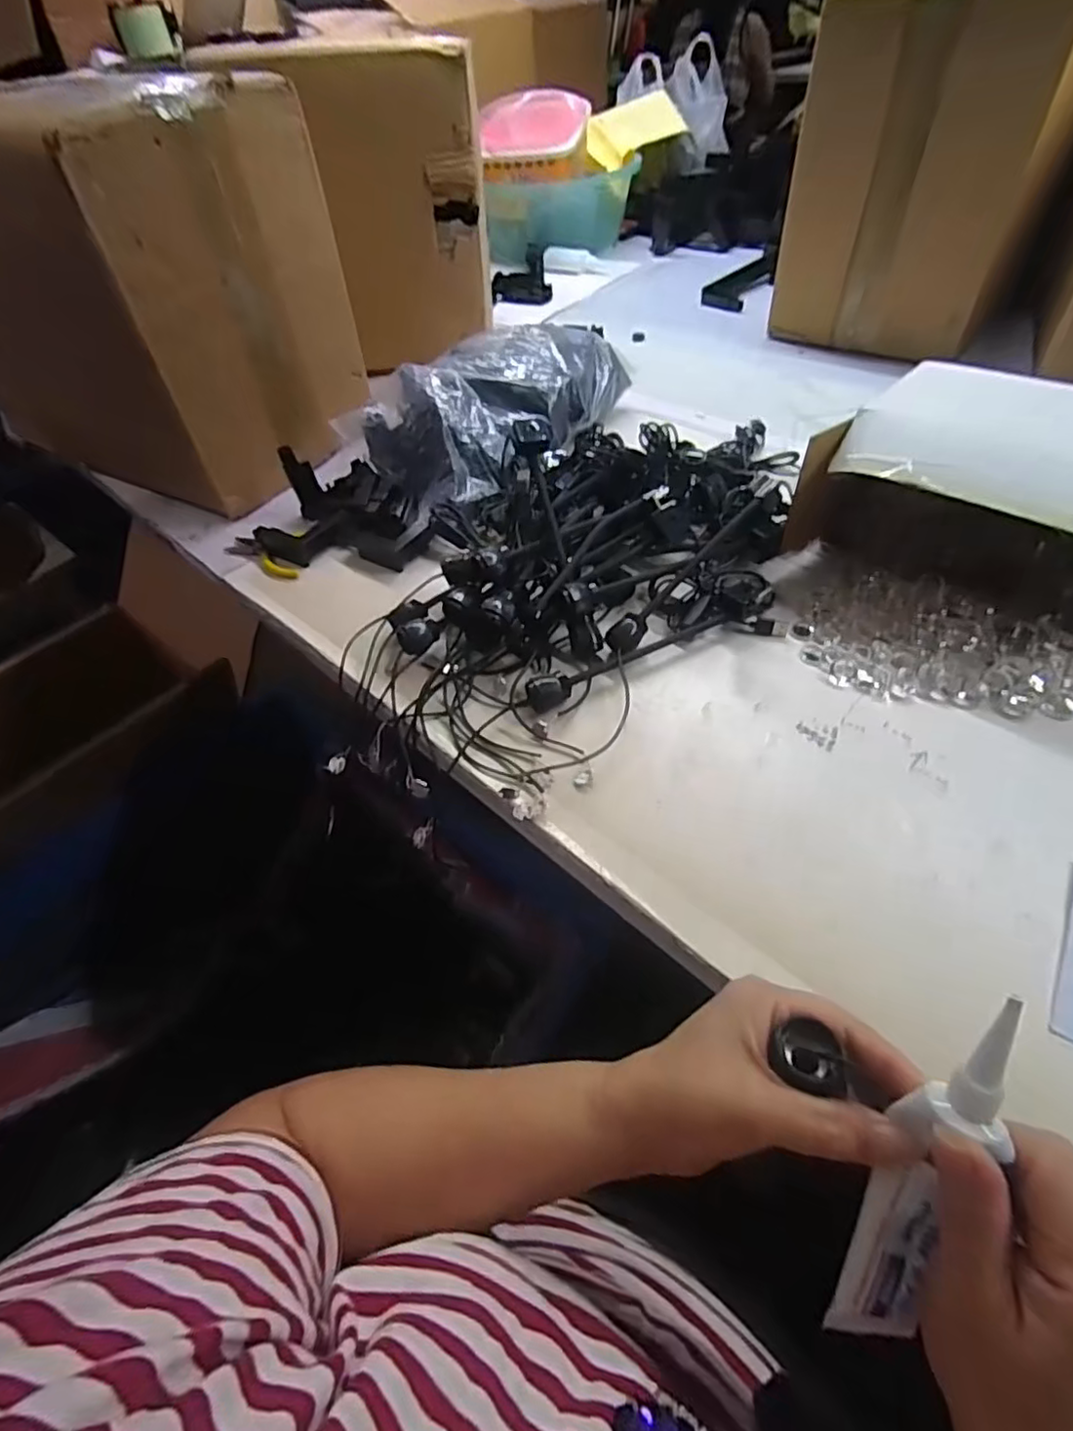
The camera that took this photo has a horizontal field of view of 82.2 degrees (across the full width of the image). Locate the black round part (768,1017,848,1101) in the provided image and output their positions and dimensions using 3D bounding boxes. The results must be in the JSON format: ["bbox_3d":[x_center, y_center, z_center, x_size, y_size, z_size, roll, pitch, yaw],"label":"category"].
[{"bbox_3d":[0.110,0.136,0.247,0.025,0.013,0.023,13,53,15],"label":"black round part"}]

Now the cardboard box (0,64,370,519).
[{"bbox_3d":[-0.481,-0.509,0.741,0.437,0.329,0.265,20,55,22],"label":"cardboard box"}]

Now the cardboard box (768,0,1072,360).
[{"bbox_3d":[0.524,-0.700,0.801,0.279,0.356,0.287,34,61,30],"label":"cardboard box"}]

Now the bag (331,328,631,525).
[{"bbox_3d":[-0.043,-0.376,0.754,0.332,0.104,0.200,-34,55,-21],"label":"bag"}]

